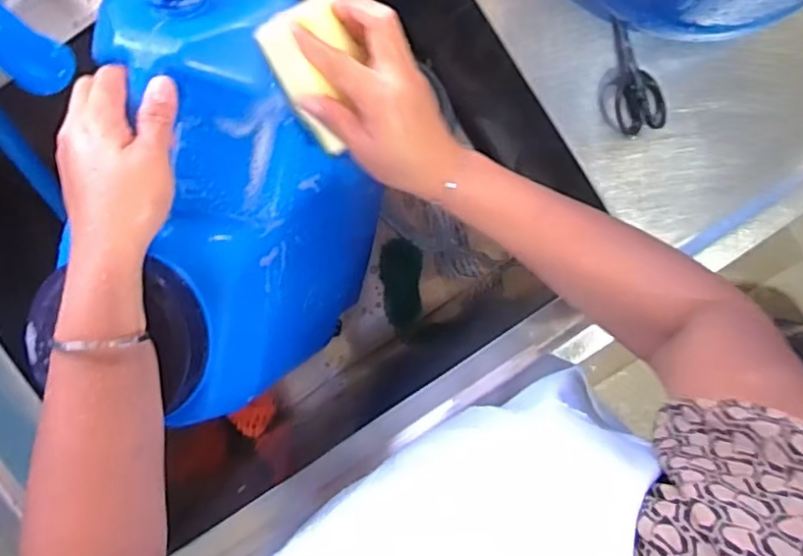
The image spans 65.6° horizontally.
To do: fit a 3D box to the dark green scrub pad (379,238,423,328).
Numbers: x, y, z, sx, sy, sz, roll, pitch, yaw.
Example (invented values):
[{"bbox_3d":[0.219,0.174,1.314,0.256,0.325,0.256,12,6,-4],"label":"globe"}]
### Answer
[{"bbox_3d":[-0.001,0.006,0.912,0.060,0.016,0.123,1,93,-1],"label":"dark green scrub pad"}]

